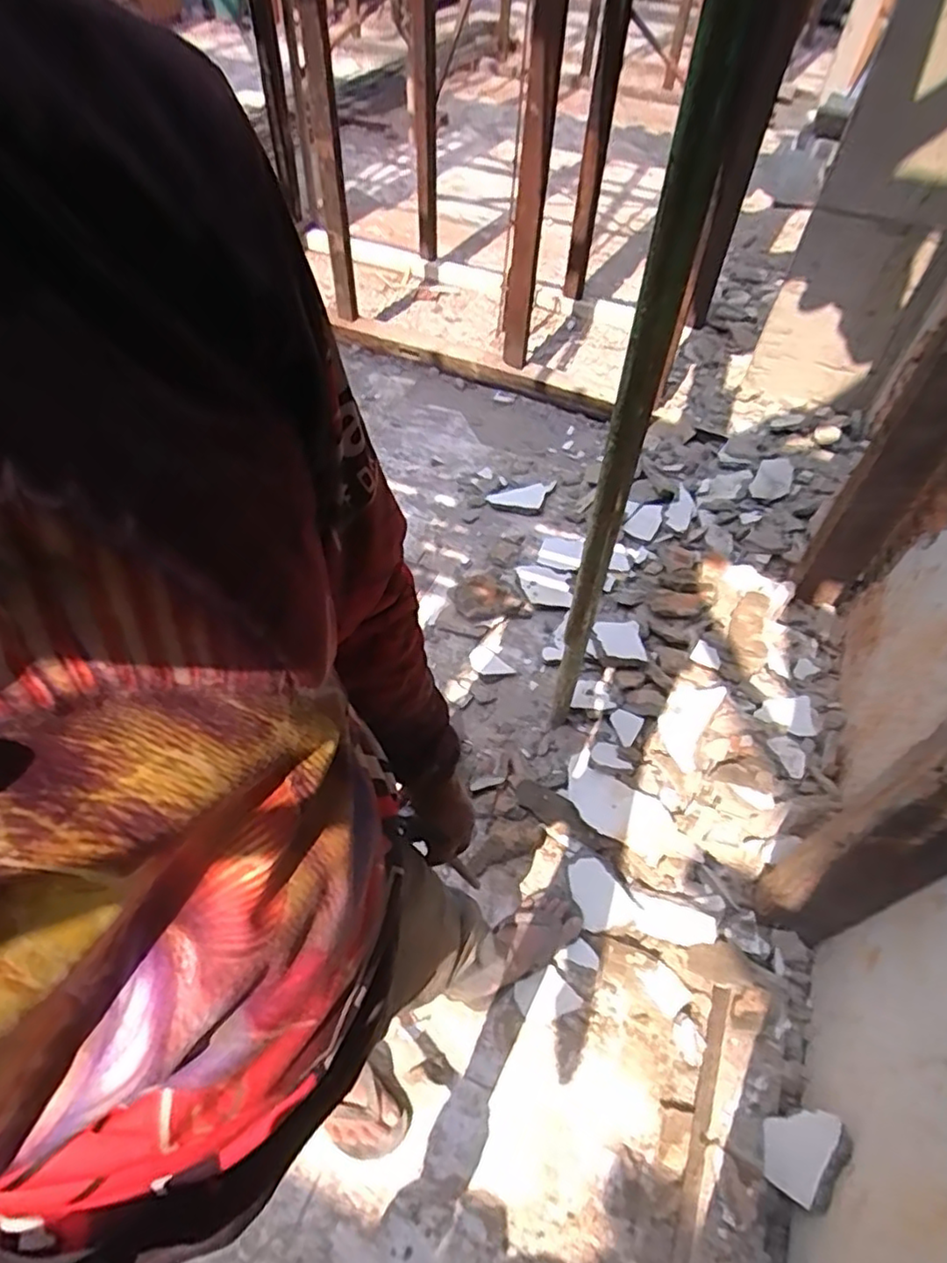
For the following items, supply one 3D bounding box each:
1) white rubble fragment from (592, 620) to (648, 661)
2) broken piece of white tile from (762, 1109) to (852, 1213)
[{"bbox_3d":[0.349,0.018,1.505,0.105,0.030,0.135,-25,57,-12],"label":"white rubble fragment"},{"bbox_3d":[0.461,0.728,0.896,0.013,0.148,0.106,23,56,-13],"label":"broken piece of white tile"}]

